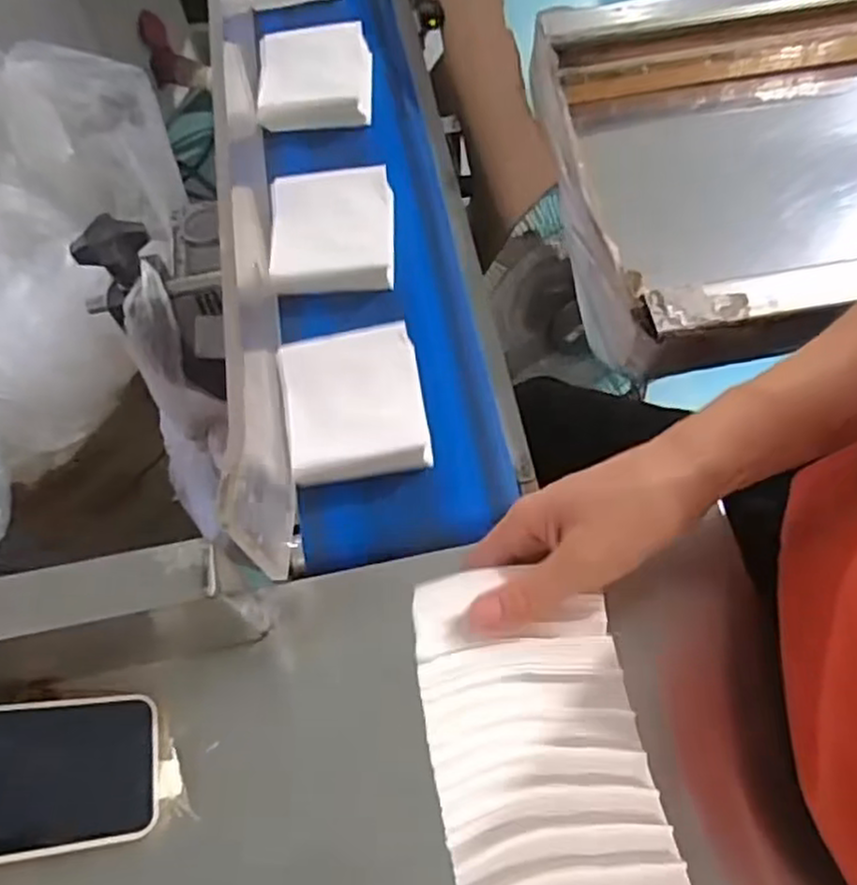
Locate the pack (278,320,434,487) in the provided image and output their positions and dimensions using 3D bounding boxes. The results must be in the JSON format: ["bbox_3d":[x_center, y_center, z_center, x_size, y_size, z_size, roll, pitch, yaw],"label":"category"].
[{"bbox_3d":[-0.050,-0.025,0.494,0.090,0.037,0.096,-9,63,-2],"label":"pack"}]

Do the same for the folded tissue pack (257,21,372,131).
[{"bbox_3d":[-0.098,-0.319,0.643,0.094,0.036,0.099,-3,63,1],"label":"folded tissue pack"}]

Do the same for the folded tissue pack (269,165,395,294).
[{"bbox_3d":[-0.073,-0.161,0.561,0.091,0.037,0.092,-3,63,1],"label":"folded tissue pack"}]

